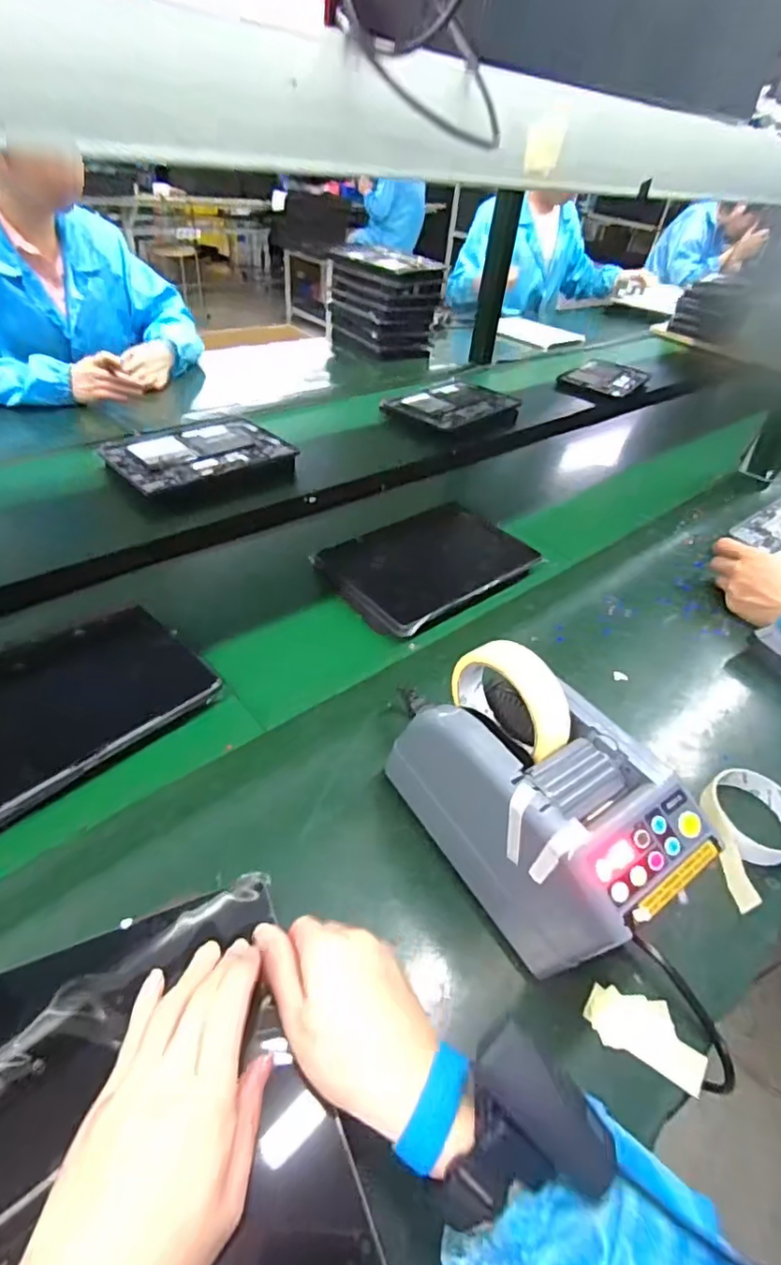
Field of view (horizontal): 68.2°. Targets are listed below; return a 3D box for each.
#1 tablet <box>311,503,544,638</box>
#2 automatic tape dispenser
[{"bbox_3d":[0.048,-0.090,0.719,0.259,0.021,0.175,-25,51,-31],"label":"tablet"},{"bbox_3d":[0.104,0.116,0.410,0.120,0.155,0.206,-22,49,-29],"label":"automatic tape dispenser"}]

